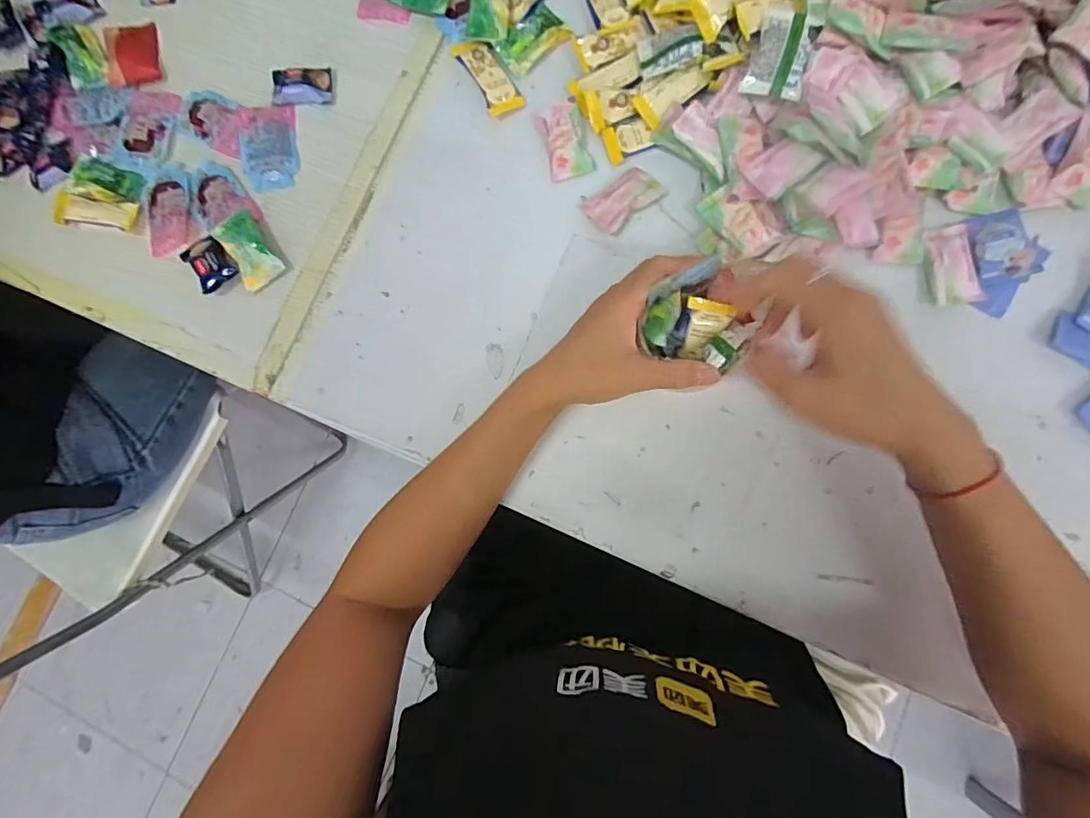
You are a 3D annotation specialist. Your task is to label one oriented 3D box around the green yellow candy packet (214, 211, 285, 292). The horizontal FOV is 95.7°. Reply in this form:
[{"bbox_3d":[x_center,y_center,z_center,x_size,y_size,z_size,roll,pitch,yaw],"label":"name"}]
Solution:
[{"bbox_3d":[-0.264,-0.141,0.439,0.036,0.014,0.071,-36,80,1],"label":"green yellow candy packet"}]

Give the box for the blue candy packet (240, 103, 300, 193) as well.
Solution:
[{"bbox_3d":[-0.256,-0.245,0.456,0.050,0.009,0.085,-7,82,6],"label":"blue candy packet"}]

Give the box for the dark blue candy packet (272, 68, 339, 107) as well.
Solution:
[{"bbox_3d":[-0.223,-0.299,0.458,0.058,0.015,0.030,-4,82,6],"label":"dark blue candy packet"}]

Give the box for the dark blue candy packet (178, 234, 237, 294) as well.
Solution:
[{"bbox_3d":[-0.299,-0.131,0.438,0.036,0.014,0.050,-45,80,-1],"label":"dark blue candy packet"}]

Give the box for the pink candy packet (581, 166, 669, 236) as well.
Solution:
[{"bbox_3d":[0.065,-0.176,0.410,0.063,0.010,0.039,-40,80,0],"label":"pink candy packet"}]

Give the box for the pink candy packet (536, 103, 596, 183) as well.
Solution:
[{"bbox_3d":[0.017,-0.231,0.425,0.037,0.012,0.064,-15,81,4],"label":"pink candy packet"}]

